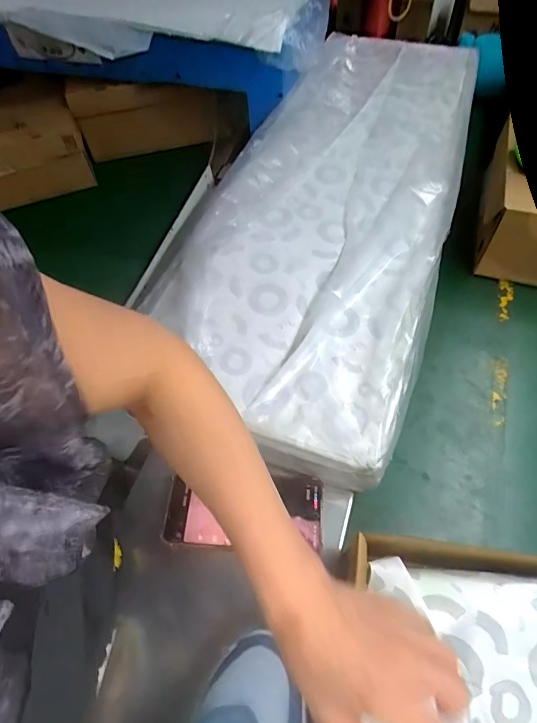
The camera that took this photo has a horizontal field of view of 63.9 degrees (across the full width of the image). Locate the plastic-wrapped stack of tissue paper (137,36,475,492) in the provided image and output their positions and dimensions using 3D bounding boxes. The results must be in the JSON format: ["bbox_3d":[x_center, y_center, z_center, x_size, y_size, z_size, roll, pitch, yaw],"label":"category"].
[{"bbox_3d":[0.117,-0.271,0.651,0.326,0.075,0.849,18,60,13],"label":"plastic-wrapped stack of tissue paper"}]

